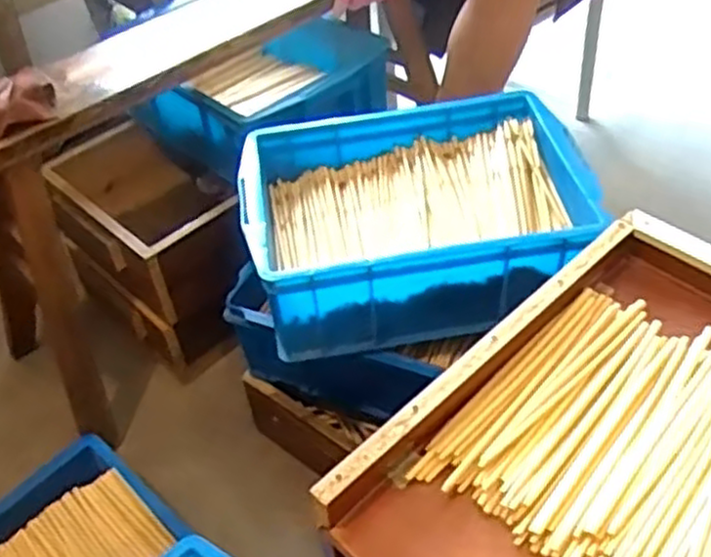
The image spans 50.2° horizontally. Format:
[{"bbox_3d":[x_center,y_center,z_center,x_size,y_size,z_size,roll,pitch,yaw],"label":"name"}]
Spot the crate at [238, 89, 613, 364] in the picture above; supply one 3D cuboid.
[{"bbox_3d":[0.074,-0.083,0.989,0.419,0.129,0.306,-8,45,-2],"label":"crate"}]

